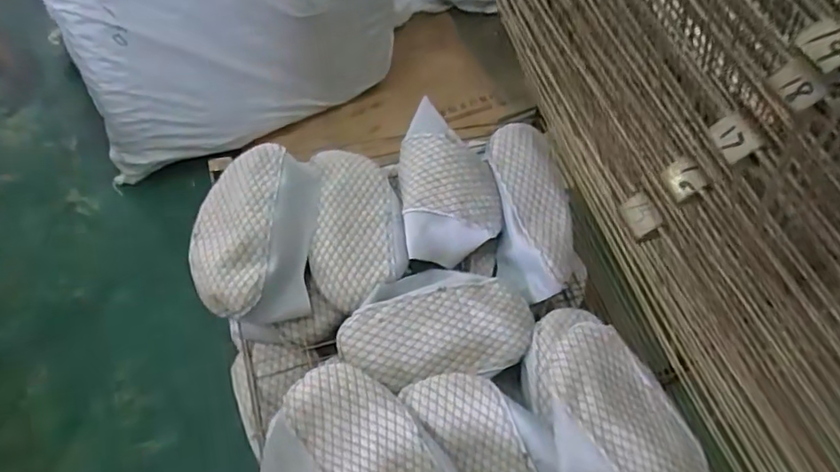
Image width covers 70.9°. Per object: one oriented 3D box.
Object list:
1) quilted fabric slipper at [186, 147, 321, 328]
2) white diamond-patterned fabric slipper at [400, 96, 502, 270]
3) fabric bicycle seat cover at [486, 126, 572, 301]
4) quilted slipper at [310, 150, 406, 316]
[{"bbox_3d":[-0.274,-0.011,0.974,0.196,0.063,0.304,1,59,-1],"label":"quilted fabric slipper"},{"bbox_3d":[0.050,-0.096,1.038,0.170,0.079,0.282,-5,60,-4],"label":"white diamond-patterned fabric slipper"},{"bbox_3d":[0.201,-0.048,1.068,0.139,0.077,0.336,-3,59,-3],"label":"fabric bicycle seat cover"},{"bbox_3d":[-0.109,-0.022,1.010,0.153,0.031,0.300,-7,60,-5],"label":"quilted slipper"}]

